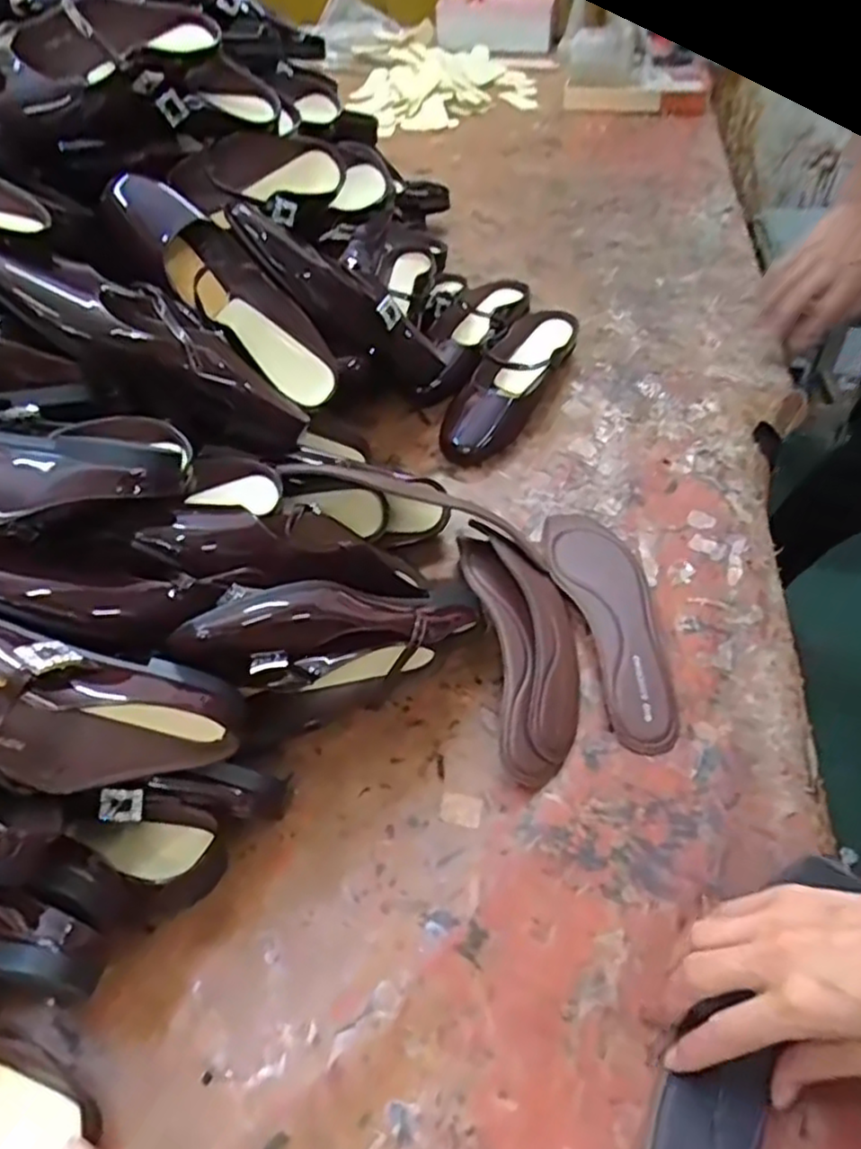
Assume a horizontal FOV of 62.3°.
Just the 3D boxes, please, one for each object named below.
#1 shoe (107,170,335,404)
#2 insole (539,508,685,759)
[{"bbox_3d":[-0.184,-0.247,0.607,0.254,0.075,0.073,46,59,0],"label":"shoe"},{"bbox_3d":[0.146,0.030,0.569,0.073,0.018,0.230,-9,49,-6],"label":"insole"}]

